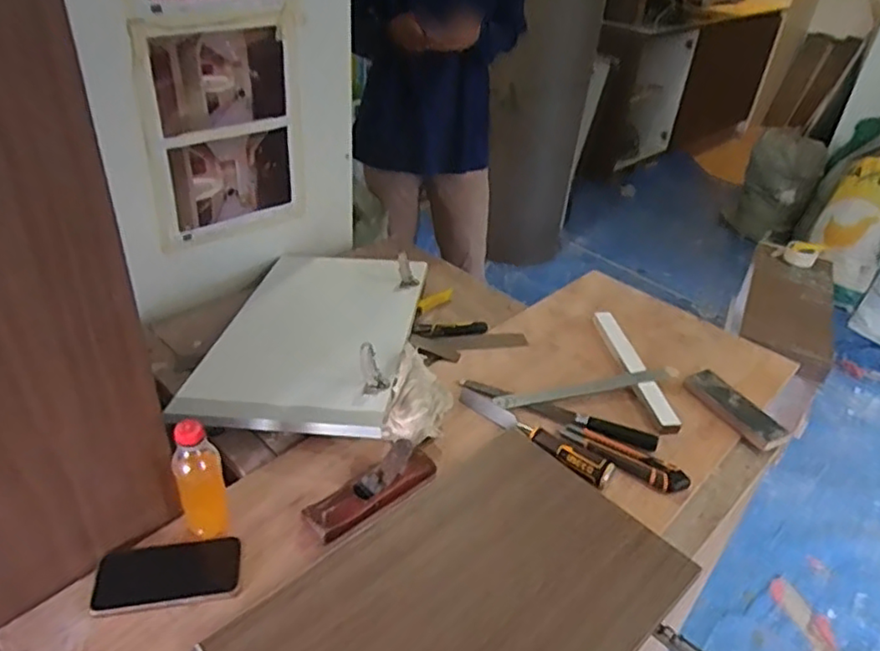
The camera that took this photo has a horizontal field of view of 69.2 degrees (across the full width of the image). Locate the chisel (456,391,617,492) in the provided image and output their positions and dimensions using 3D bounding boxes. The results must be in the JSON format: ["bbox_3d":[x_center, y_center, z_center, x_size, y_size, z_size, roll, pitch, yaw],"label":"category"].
[{"bbox_3d":[0.142,0.161,0.989,0.271,0.030,0.037,30,43,32],"label":"chisel"}]

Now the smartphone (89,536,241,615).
[{"bbox_3d":[-0.328,0.302,0.769,0.164,0.010,0.083,-10,45,-11],"label":"smartphone"}]

